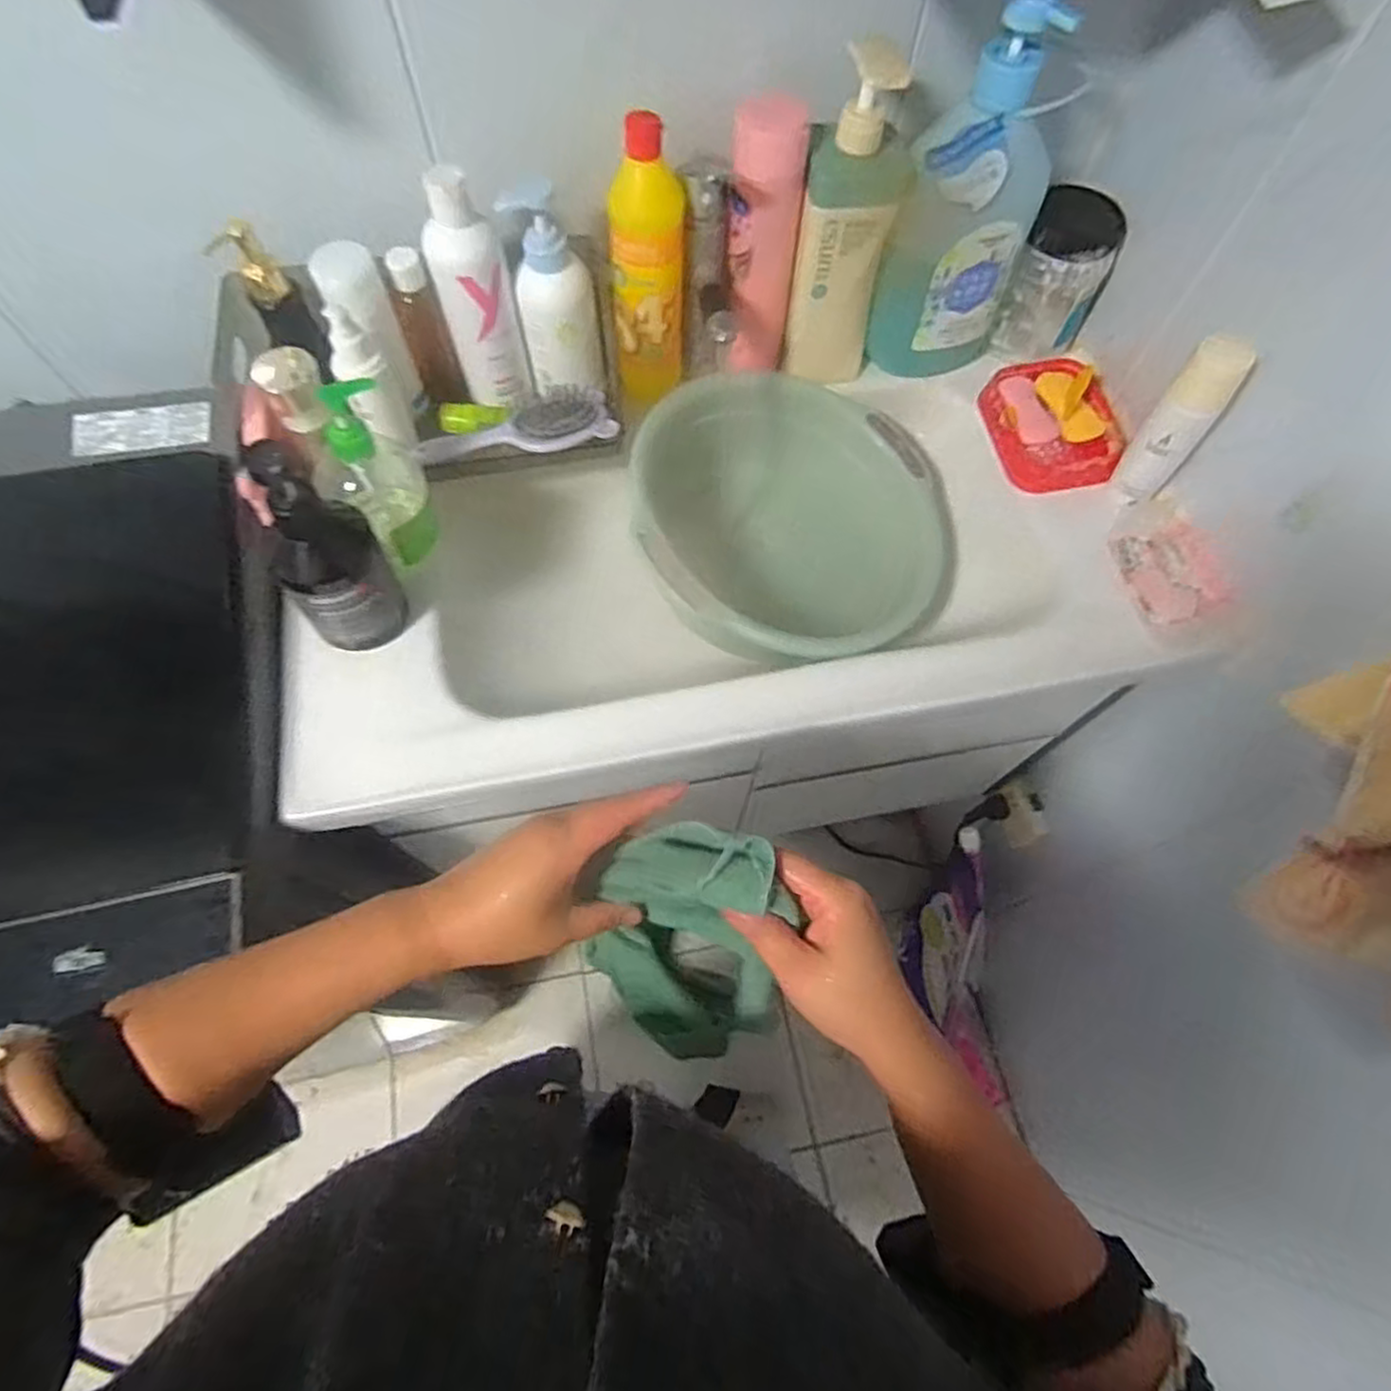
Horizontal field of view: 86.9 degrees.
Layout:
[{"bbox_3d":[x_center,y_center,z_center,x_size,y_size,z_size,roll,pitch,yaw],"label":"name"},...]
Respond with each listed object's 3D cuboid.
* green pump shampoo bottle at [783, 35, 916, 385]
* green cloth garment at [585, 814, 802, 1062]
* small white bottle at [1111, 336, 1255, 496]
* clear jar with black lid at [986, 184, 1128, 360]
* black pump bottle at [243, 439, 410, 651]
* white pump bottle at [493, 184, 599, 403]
[{"bbox_3d":[0.128,-0.387,0.645,0.081,0.222,0.062,7,65,2],"label":"green pump shampoo bottle"},{"bbox_3d":[-0.005,0.134,0.401,0.104,0.120,0.104,16,66,6],"label":"green cloth garment"},{"bbox_3d":[0.395,-0.223,0.600,0.045,0.149,0.029,39,70,15],"label":"small white bottle"},{"bbox_3d":[0.345,-0.395,0.700,0.078,0.134,0.074,1,65,-1],"label":"clear jar with black lid"},{"bbox_3d":[-0.276,-0.108,0.541,0.078,0.172,0.071,-35,71,-16],"label":"black pump bottle"},{"bbox_3d":[-0.120,-0.339,0.630,0.068,0.160,0.048,-7,65,-5],"label":"white pump bottle"}]

